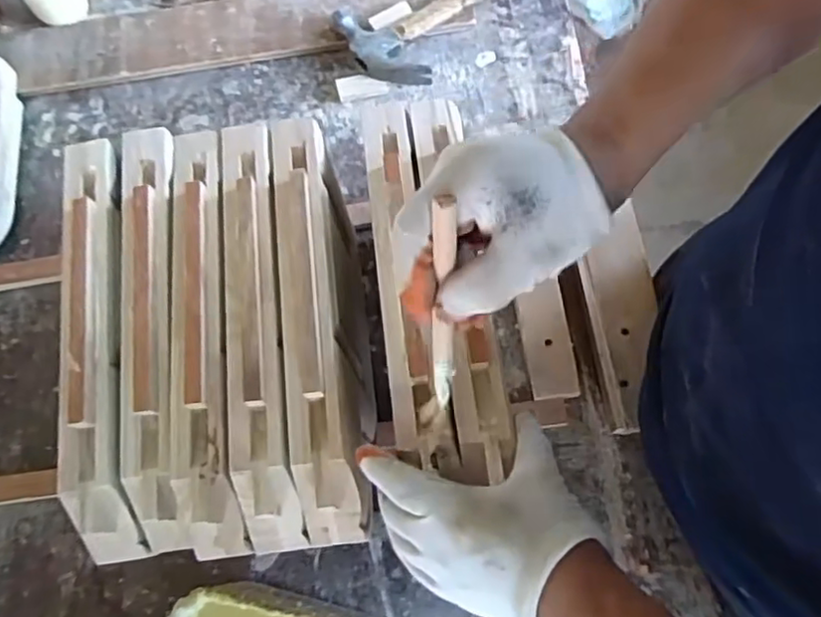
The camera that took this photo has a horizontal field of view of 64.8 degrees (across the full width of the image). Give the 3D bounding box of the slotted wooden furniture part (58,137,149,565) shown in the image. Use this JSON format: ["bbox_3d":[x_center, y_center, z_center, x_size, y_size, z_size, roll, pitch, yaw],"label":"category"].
[{"bbox_3d":[-0.232,0.021,0.487,0.044,0.067,0.318,-11,71,1],"label":"slotted wooden furniture part"}]

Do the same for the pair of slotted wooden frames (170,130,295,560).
[{"bbox_3d":[-0.149,0.013,0.477,0.043,0.058,0.316,-9,71,2],"label":"pair of slotted wooden frames"}]

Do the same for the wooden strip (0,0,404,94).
[{"bbox_3d":[-0.250,-0.340,0.784,0.476,0.016,0.109,-8,71,3],"label":"wooden strip"}]

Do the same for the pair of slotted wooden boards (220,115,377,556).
[{"bbox_3d":[-0.113,0.007,0.479,0.043,0.065,0.320,-9,71,2],"label":"pair of slotted wooden boards"}]

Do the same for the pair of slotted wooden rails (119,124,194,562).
[{"bbox_3d":[-0.190,0.013,0.488,0.043,0.064,0.315,-10,71,1],"label":"pair of slotted wooden rails"}]

